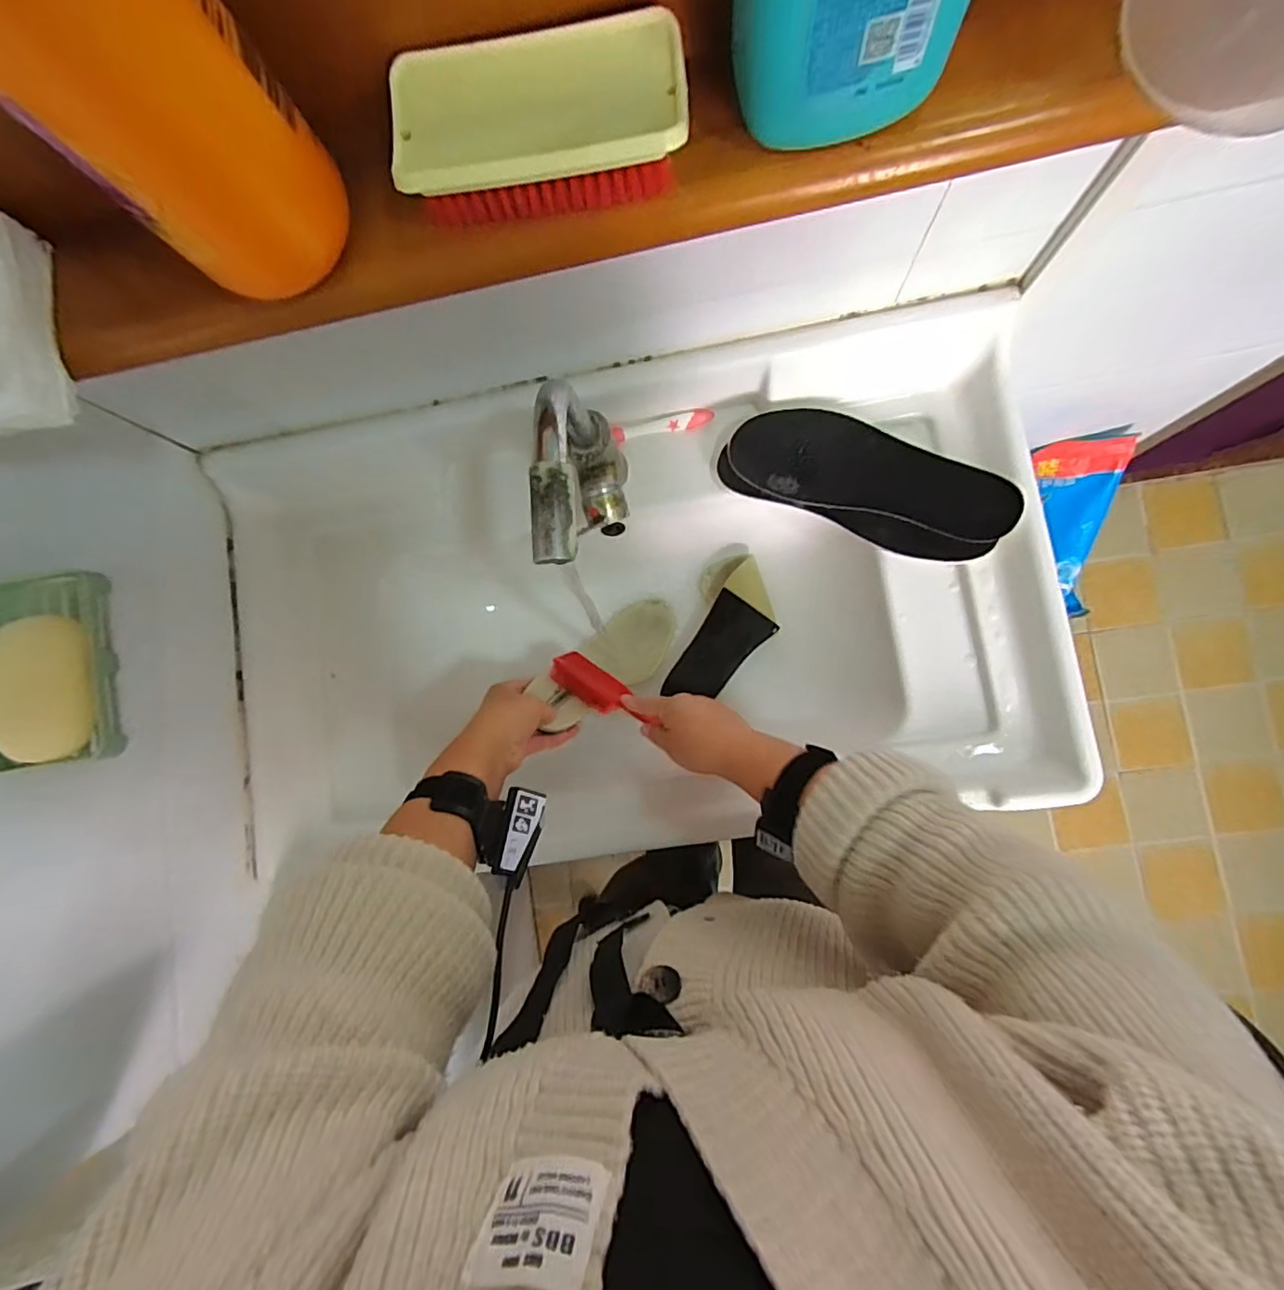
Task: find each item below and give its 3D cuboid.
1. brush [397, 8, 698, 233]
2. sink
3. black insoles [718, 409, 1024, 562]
[{"bbox_3d":[-0.047,-0.244,0.273,0.132,0.033,0.065,-6,84,6],"label":"brush"},{"bbox_3d":[-0.018,-0.033,0.662,0.829,0.199,0.463,-8,84,6],"label":"sink"},{"bbox_3d":[0.223,-0.164,0.582,0.284,0.035,0.103,24,103,9],"label":"black insoles"}]

